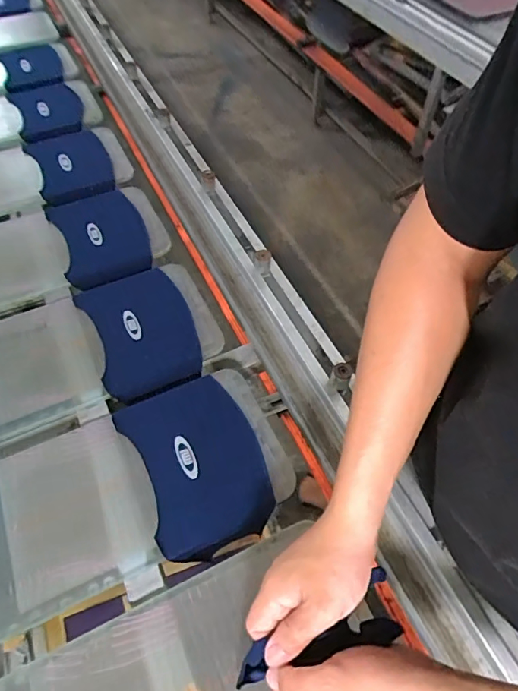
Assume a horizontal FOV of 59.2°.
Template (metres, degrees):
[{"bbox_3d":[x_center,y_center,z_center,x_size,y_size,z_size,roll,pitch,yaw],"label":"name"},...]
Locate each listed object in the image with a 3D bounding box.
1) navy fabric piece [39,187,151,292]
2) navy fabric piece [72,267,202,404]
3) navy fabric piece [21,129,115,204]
[{"bbox_3d":[-0.277,-0.194,0.799,0.147,0.018,0.212,-22,58,-13],"label":"navy fabric piece"},{"bbox_3d":[-0.181,-0.027,0.699,0.148,0.029,0.206,-23,59,-14],"label":"navy fabric piece"},{"bbox_3d":[-0.377,-0.365,0.914,0.145,0.014,0.230,-23,59,-14],"label":"navy fabric piece"}]

